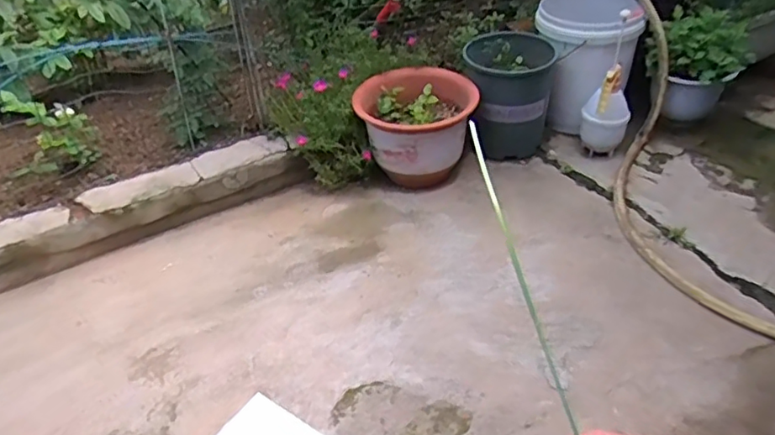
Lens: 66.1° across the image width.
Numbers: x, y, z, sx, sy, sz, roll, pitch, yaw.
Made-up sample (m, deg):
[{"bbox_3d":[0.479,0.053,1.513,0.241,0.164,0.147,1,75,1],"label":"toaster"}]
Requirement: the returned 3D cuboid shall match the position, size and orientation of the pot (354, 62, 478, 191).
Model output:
[{"bbox_3d":[0.092,-0.259,1.827,0.346,0.262,0.299,6,41,14],"label":"pot"}]

